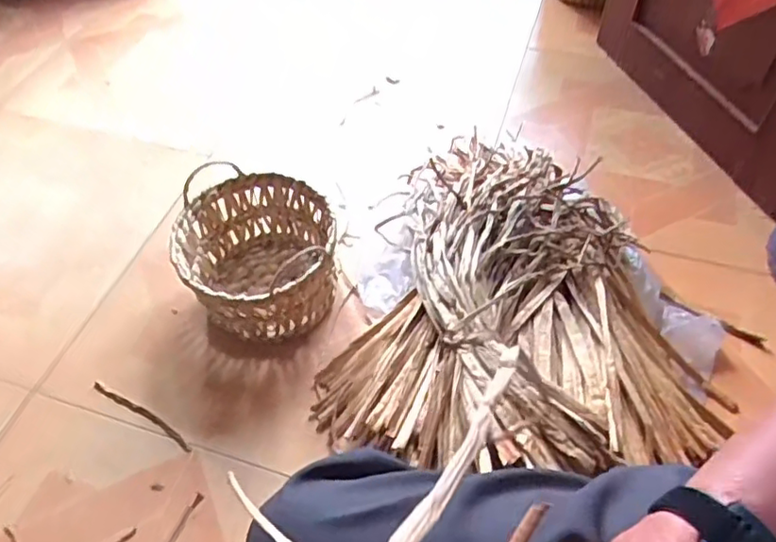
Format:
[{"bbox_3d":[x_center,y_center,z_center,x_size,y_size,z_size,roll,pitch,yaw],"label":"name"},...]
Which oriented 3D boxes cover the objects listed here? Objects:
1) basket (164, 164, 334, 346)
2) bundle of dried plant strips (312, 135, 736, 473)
[{"bbox_3d":[-0.218,-0.016,1.038,0.246,0.172,0.260,0,53,0],"label":"basket"},{"bbox_3d":[0.257,0.042,0.992,0.593,0.176,0.685,17,55,13],"label":"bundle of dried plant strips"}]

